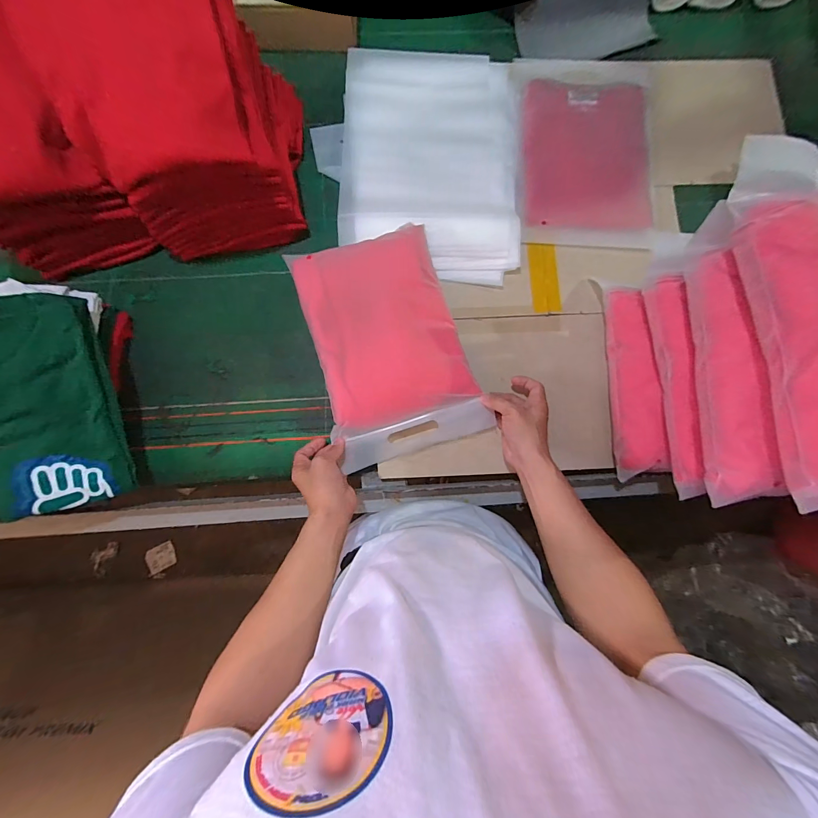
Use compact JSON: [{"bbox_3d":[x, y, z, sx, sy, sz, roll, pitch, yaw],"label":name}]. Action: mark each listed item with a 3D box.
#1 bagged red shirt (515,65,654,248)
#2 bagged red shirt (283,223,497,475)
[{"bbox_3d":[0.311,-0.440,0.613,0.247,0.021,0.325,4,82,-1],"label":"bagged red shirt"},{"bbox_3d":[-0.032,-0.096,0.533,0.211,0.057,0.325,-17,83,-3],"label":"bagged red shirt"}]

